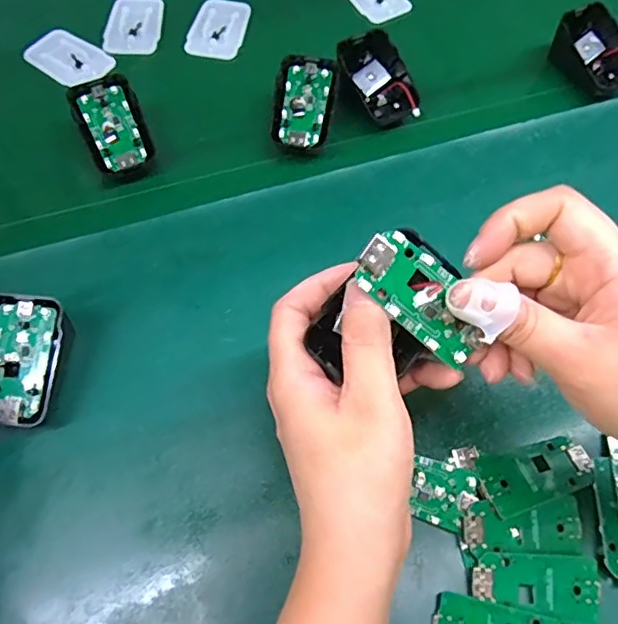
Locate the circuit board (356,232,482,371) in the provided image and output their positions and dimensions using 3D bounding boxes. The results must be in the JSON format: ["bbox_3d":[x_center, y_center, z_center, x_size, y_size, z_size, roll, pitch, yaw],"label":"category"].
[{"bbox_3d":[0.047,-0.007,0.228,0.062,0.005,0.030,40,77,-11],"label":"circuit board"}]

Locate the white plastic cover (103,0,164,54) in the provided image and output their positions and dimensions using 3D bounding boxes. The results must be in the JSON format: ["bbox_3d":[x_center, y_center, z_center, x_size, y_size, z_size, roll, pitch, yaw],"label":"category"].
[{"bbox_3d":[-0.148,-0.242,0.471,0.044,0.012,0.066,1,64,-1],"label":"white plastic cover"}]

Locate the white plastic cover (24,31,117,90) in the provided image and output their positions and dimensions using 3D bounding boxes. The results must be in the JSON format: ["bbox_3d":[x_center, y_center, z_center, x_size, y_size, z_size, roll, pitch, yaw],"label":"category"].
[{"bbox_3d":[-0.194,-0.206,0.452,0.066,0.006,0.045,37,69,15],"label":"white plastic cover"}]

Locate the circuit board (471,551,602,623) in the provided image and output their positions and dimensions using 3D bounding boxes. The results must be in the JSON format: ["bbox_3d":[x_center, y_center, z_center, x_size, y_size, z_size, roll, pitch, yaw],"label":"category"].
[{"bbox_3d":[0.114,0.138,0.278,0.064,0.006,0.032,3,64,0],"label":"circuit board"}]

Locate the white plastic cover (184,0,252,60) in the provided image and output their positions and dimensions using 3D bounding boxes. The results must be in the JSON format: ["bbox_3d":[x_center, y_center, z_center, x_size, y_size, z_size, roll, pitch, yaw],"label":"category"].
[{"bbox_3d":[-0.077,-0.238,0.471,0.045,0.006,0.062,9,70,6],"label":"white plastic cover"}]

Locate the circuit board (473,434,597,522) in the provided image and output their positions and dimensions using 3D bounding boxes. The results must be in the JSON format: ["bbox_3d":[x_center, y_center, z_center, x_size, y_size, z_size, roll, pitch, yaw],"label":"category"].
[{"bbox_3d":[0.122,0.086,0.301,0.062,0.008,0.031,-17,66,-9],"label":"circuit board"}]

